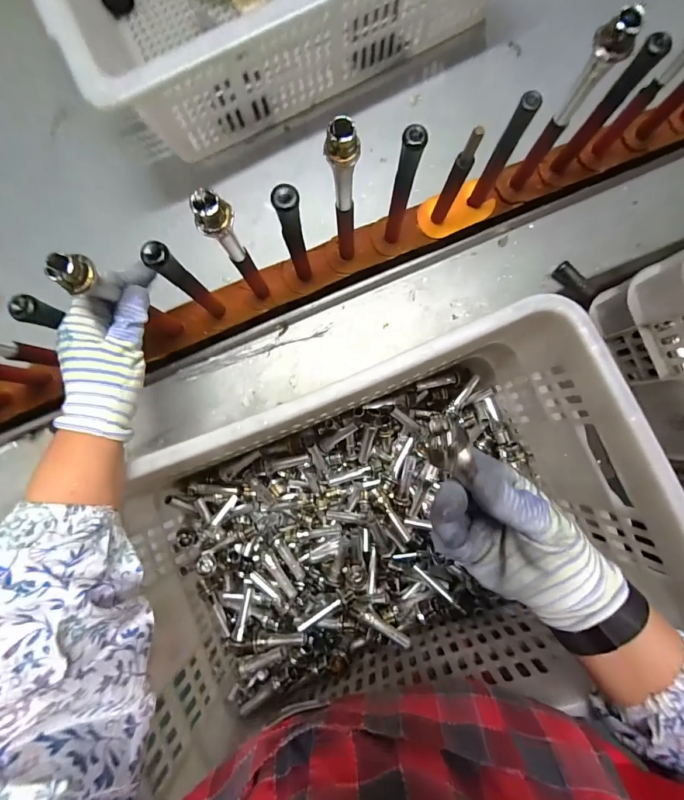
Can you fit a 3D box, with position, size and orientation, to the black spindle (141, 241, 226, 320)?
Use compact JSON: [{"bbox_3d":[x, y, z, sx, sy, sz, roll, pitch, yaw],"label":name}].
[{"bbox_3d":[-0.139,-0.105,0.351,0.018,0.147,0.018,0,86,2],"label":"black spindle"}]

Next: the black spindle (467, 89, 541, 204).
[{"bbox_3d":[0.146,-0.224,0.350,0.017,0.127,0.012,25,87,3],"label":"black spindle"}]

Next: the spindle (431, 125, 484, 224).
[{"bbox_3d":[0.107,-0.209,0.357,0.016,0.119,0.021,25,87,3],"label":"spindle"}]

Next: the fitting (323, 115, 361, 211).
[{"bbox_3d":[0.001,-0.178,0.293,0.024,0.081,0.019,-5,86,1],"label":"fitting"}]

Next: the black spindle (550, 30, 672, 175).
[{"bbox_3d":[0.241,-0.266,0.351,0.018,0.130,0.018,35,87,4],"label":"black spindle"}]

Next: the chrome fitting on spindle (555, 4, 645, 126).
[{"bbox_3d":[0.193,-0.250,0.289,0.020,0.081,0.021,-14,85,1],"label":"chrome fitting on spindle"}]

